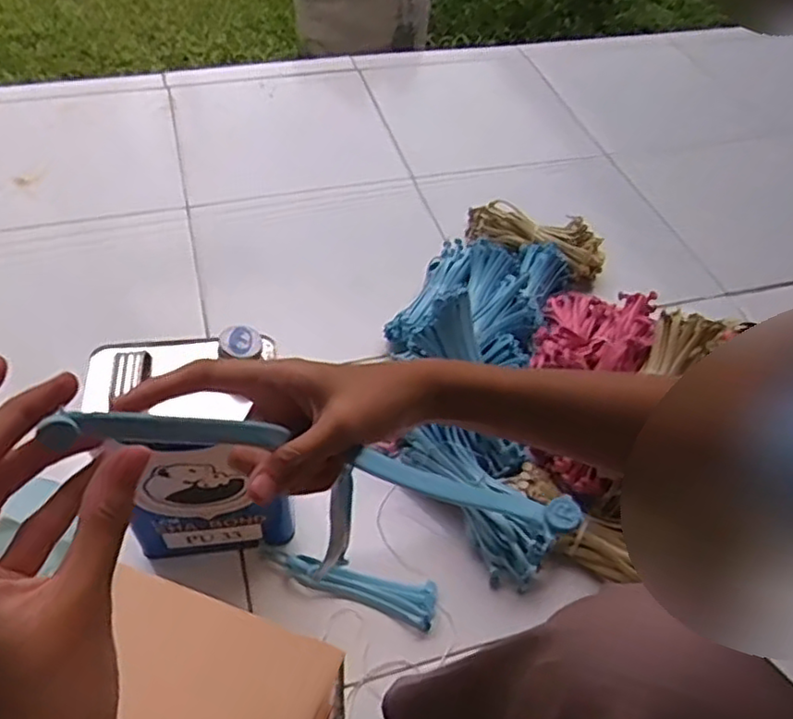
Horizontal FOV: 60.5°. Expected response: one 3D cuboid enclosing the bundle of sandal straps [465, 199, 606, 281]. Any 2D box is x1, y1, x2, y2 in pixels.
[{"bbox_3d":[0.217,-0.193,1.080,0.228,0.057,0.085,18,51,11],"label":"bundle of sandal straps"}]

